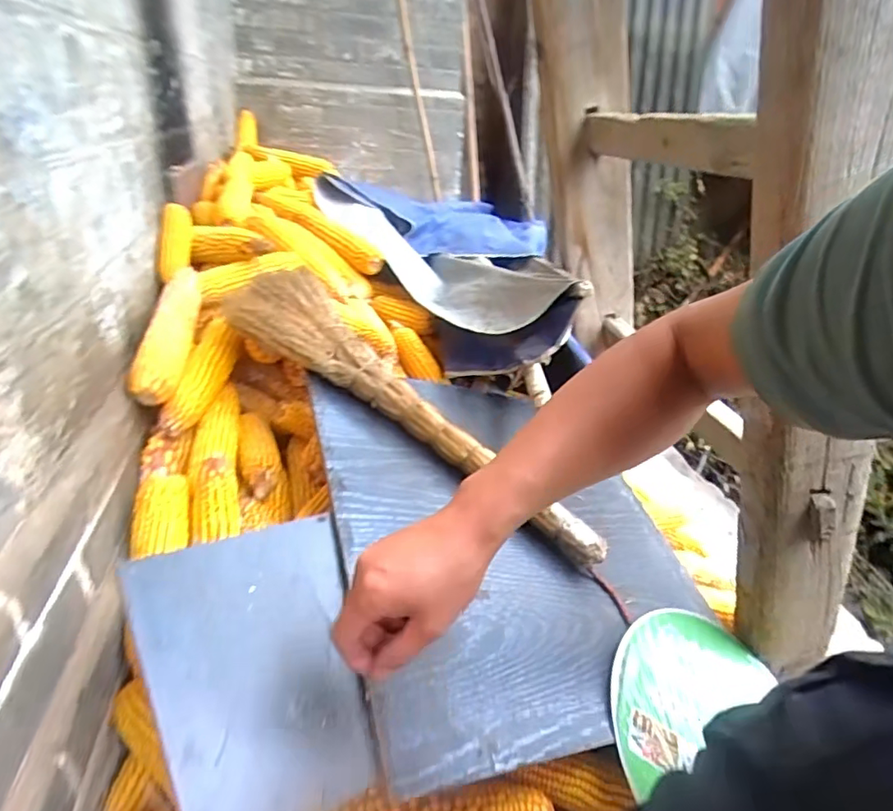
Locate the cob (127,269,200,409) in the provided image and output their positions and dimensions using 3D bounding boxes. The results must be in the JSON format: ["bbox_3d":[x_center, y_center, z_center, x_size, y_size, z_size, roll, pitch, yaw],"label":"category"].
[{"bbox_3d":[-0.361,-0.097,0.717,0.044,0.053,0.207,1,53,-4],"label":"cob"}]

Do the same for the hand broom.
[{"bbox_3d":[-0.046,-0.005,0.704,0.584,0.036,0.146,37,37,11],"label":"hand broom"}]

